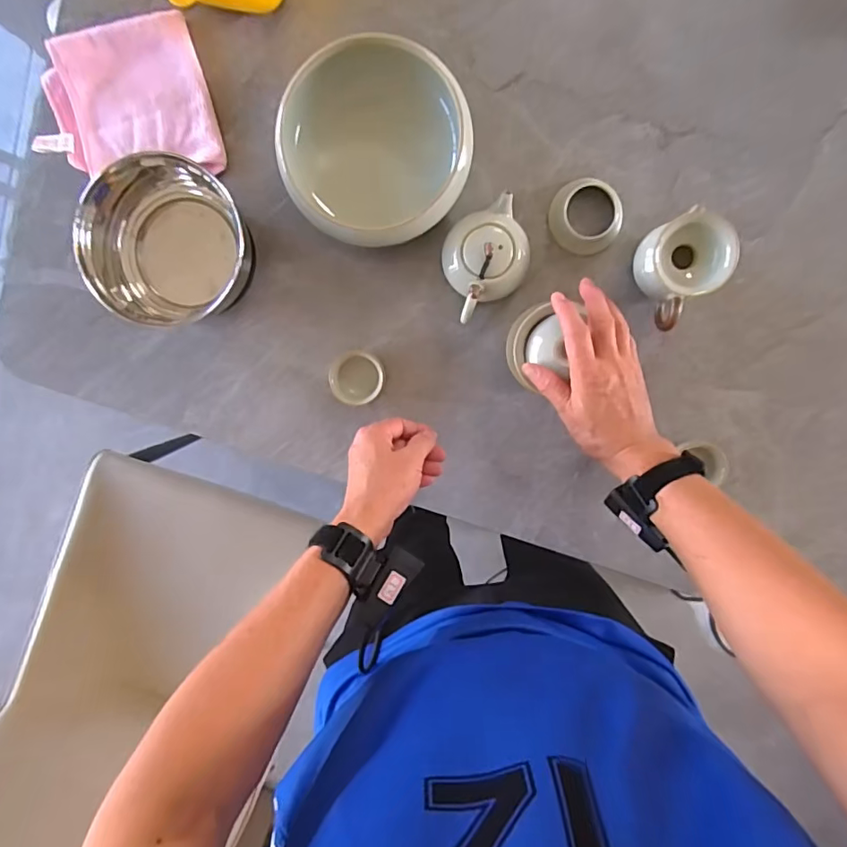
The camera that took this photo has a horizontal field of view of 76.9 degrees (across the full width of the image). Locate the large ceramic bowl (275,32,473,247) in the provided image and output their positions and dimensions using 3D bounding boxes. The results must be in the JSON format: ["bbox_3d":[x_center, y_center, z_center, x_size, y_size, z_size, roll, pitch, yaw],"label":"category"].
[{"bbox_3d":[-0.051,-0.277,0.542,0.188,0.068,0.177,0,99,2],"label":"large ceramic bowl"}]

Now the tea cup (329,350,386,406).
[{"bbox_3d":[-0.073,-0.051,0.596,0.056,0.032,0.057,0,99,2],"label":"tea cup"}]

